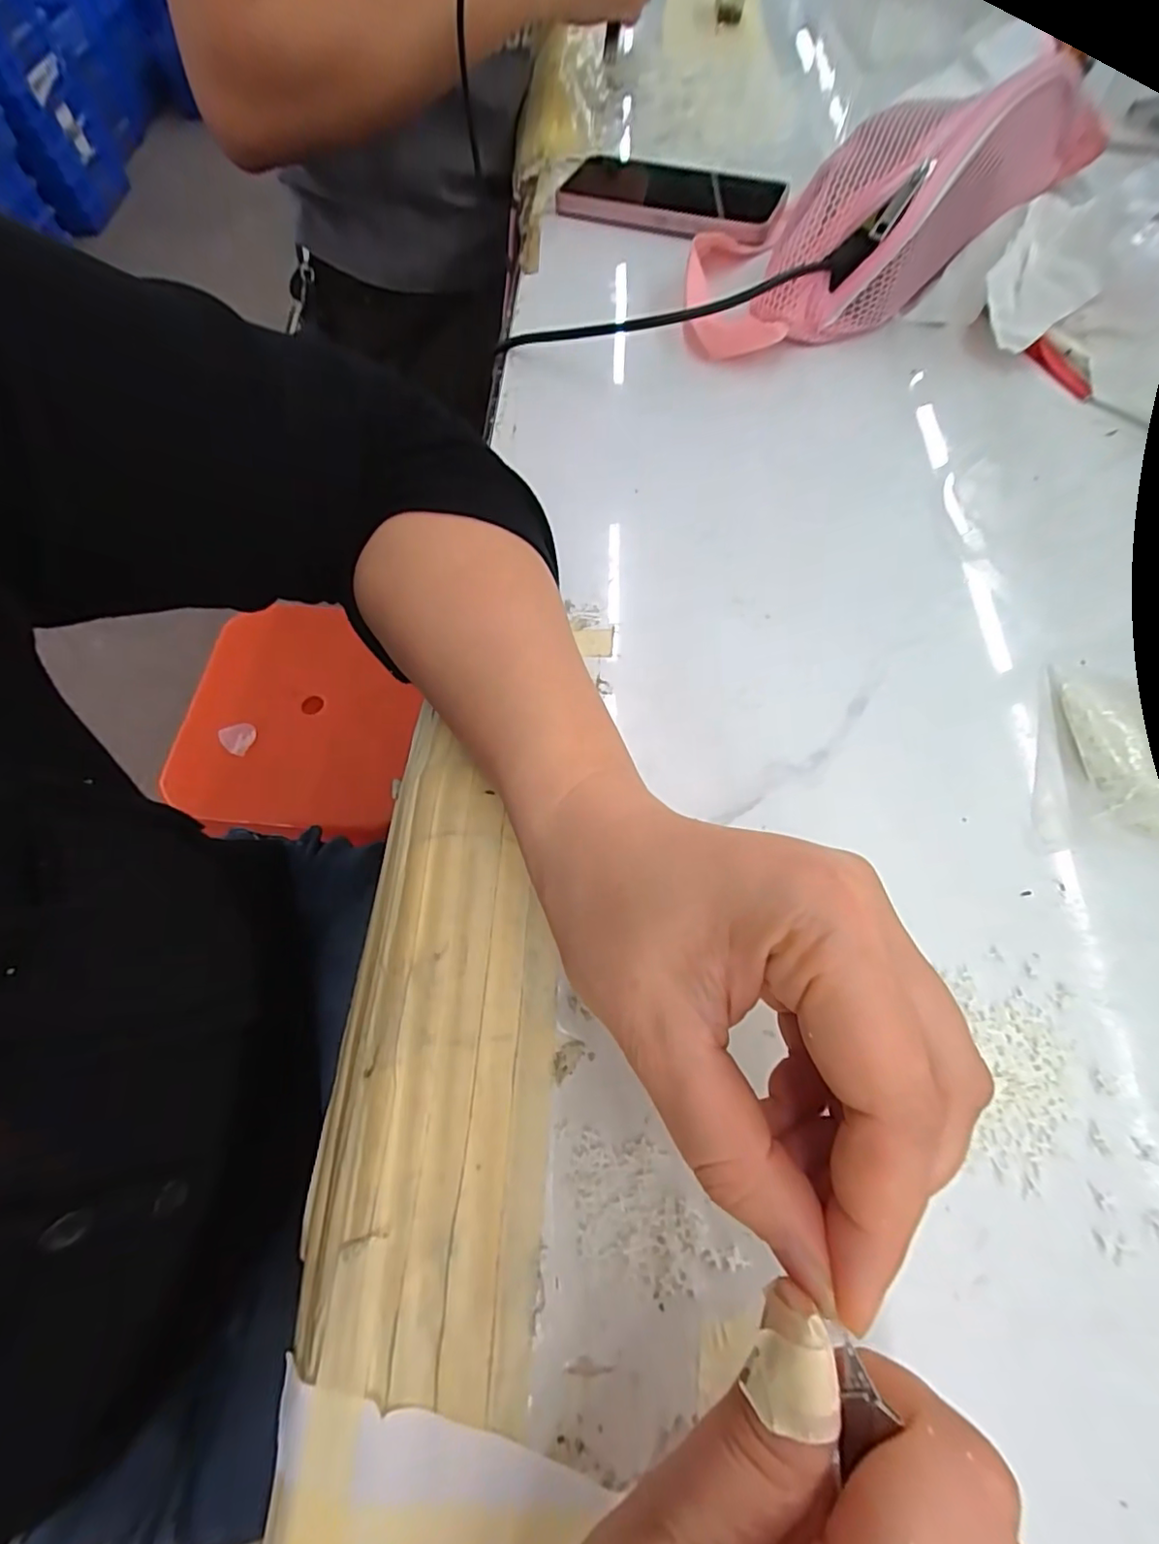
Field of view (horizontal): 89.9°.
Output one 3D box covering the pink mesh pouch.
[{"bbox_3d":[0.188,-0.330,0.341,0.296,0.095,0.060,-34,69,-14],"label":"pink mesh pouch"}]

